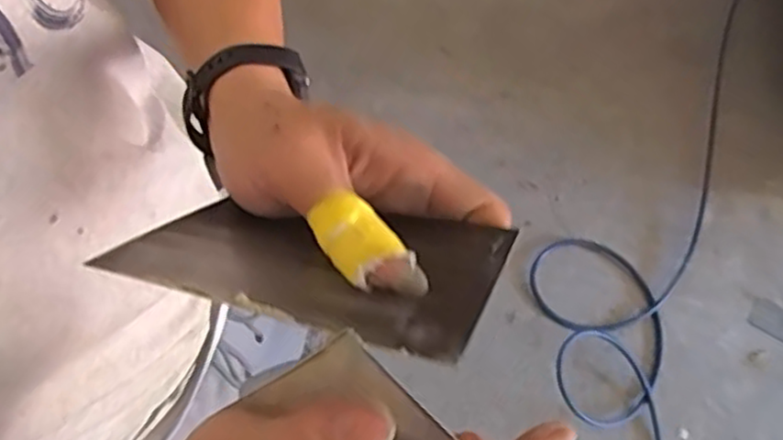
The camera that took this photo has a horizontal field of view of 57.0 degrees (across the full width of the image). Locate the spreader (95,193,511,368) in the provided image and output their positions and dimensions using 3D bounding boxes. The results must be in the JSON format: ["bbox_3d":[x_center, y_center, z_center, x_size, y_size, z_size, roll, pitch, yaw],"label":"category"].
[{"bbox_3d":[-0.033,0.014,0.267,0.139,0.004,0.068,10,38,16],"label":"spreader"}]

